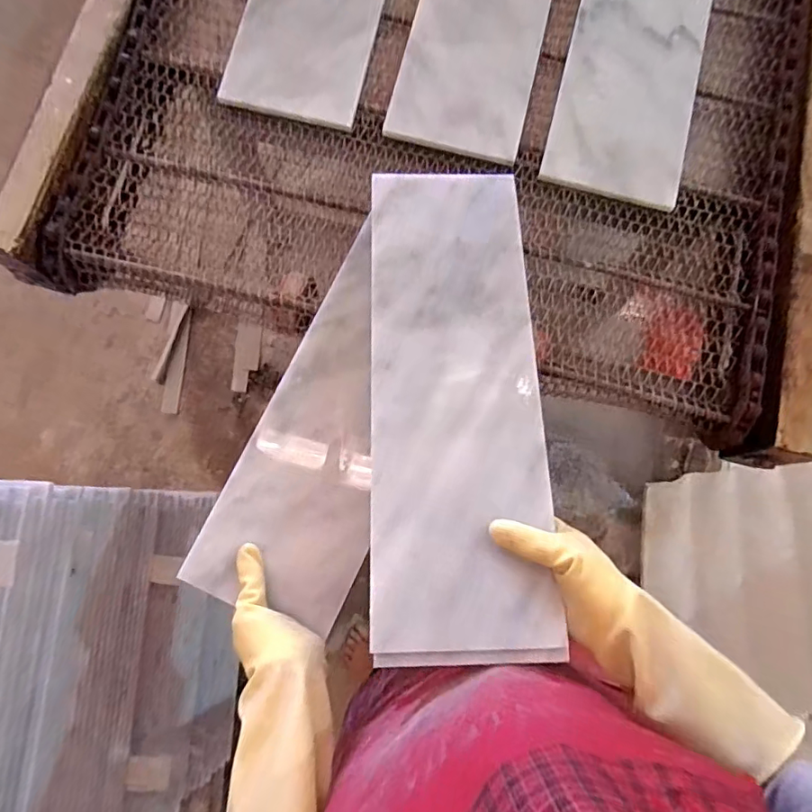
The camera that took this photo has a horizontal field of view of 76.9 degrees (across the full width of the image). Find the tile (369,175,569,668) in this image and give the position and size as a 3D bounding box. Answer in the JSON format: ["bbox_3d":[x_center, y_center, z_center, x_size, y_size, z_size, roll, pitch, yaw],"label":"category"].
[{"bbox_3d":[0.048,-0.024,0.482,0.160,0.017,0.476,0,69,1],"label":"tile"}]

